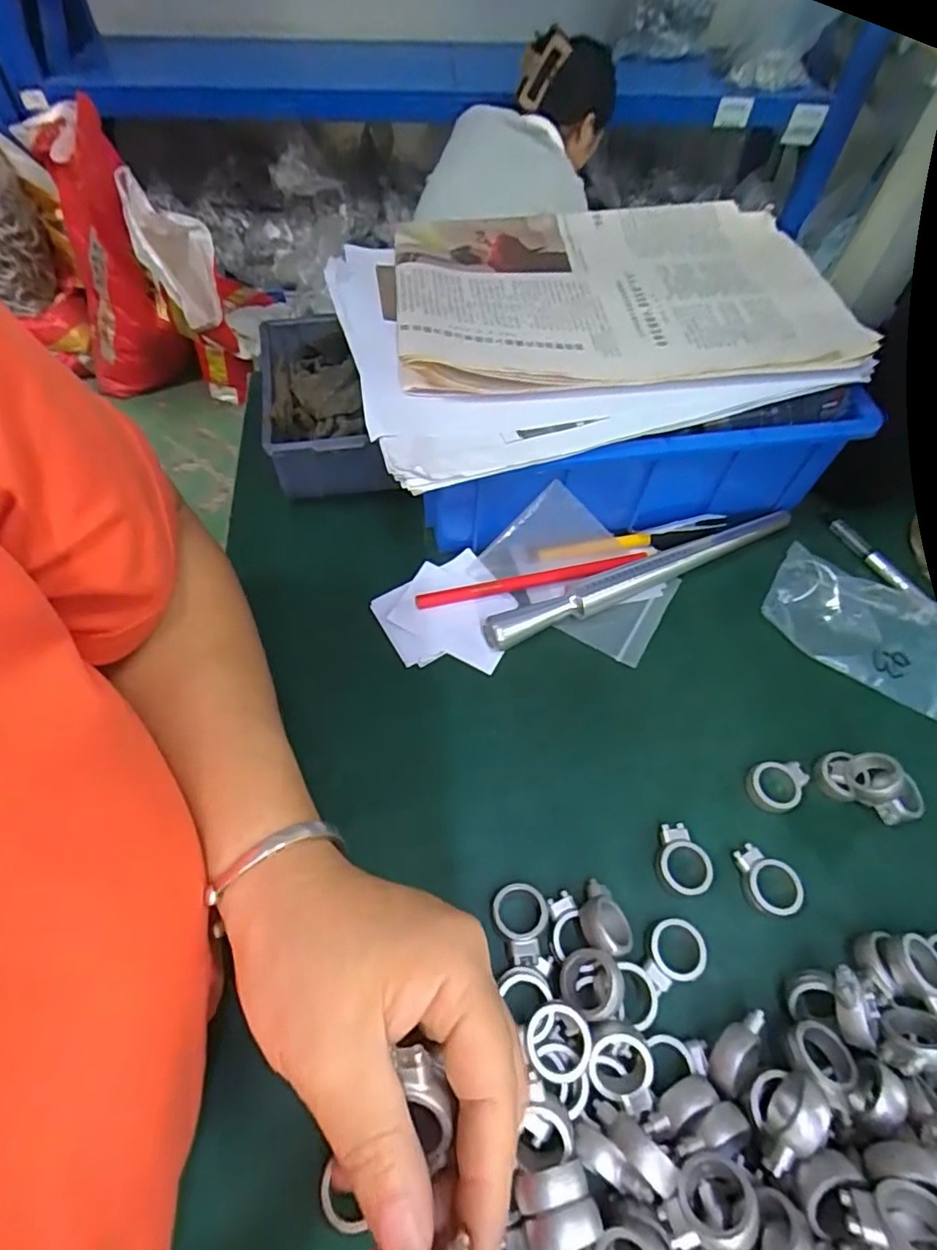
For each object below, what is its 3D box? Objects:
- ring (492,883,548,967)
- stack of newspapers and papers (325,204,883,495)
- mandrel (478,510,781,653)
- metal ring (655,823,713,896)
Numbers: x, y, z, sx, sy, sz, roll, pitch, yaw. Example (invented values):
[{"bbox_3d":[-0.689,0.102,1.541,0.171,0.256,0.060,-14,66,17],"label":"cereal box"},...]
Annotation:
[{"bbox_3d":[0.024,0.138,0.270,0.025,0.008,0.034,0,58,-3],"label":"ring"},{"bbox_3d":[0.075,-0.209,0.384,0.305,0.031,0.235,-14,59,-11],"label":"stack of newspapers and papers"},{"bbox_3d":[0.116,-0.033,0.379,0.231,0.022,0.017,-22,61,-15],"label":"mandrel"},{"bbox_3d":[0.107,0.118,0.293,0.026,0.008,0.033,-7,58,-7],"label":"metal ring"}]

